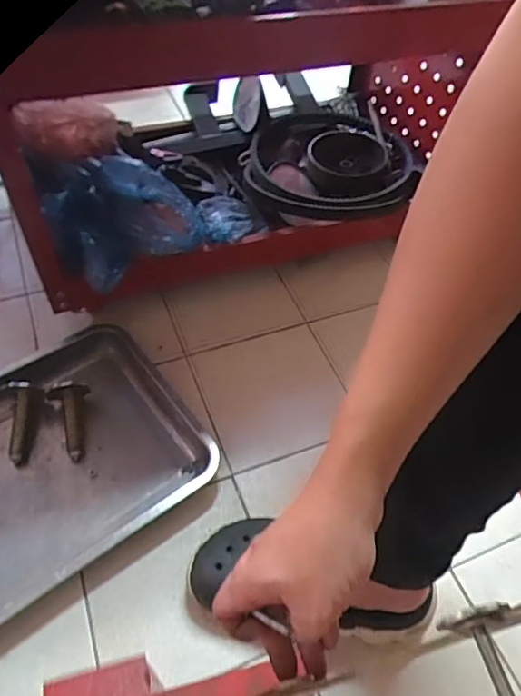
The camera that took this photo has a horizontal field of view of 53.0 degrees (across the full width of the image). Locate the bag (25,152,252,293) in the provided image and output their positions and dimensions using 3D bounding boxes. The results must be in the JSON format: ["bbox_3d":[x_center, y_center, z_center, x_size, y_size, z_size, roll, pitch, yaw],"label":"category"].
[{"bbox_3d":[-0.149,-0.202,0.722,0.296,0.100,0.171,-29,59,-24],"label":"bag"}]

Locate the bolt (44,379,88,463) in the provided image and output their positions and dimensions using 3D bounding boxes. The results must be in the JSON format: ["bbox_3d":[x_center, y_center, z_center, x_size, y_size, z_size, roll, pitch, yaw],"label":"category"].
[{"bbox_3d":[-0.236,0.089,0.641,0.047,0.050,0.095,-8,66,-12],"label":"bolt"}]

